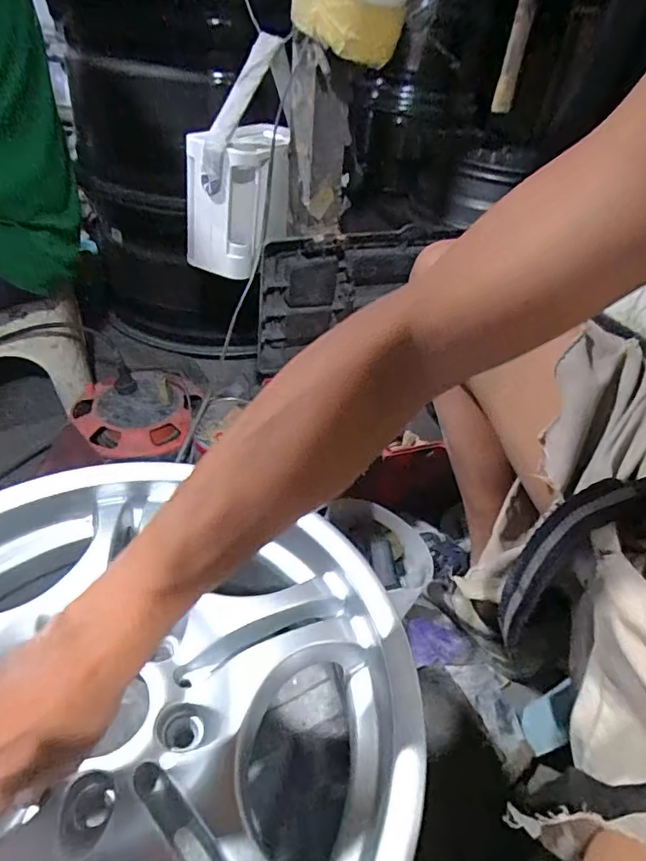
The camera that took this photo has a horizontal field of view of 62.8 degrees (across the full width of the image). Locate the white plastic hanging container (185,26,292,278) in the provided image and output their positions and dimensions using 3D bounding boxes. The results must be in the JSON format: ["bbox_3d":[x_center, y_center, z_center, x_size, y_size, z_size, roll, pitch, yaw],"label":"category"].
[{"bbox_3d":[-0.103,-0.333,0.663,0.124,0.233,0.128,3,41,-7],"label":"white plastic hanging container"}]

